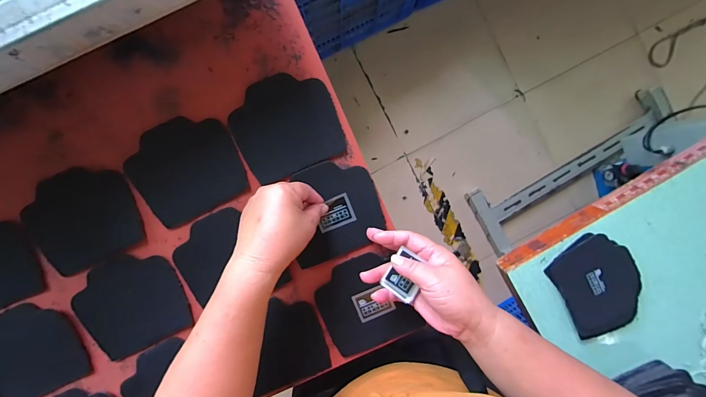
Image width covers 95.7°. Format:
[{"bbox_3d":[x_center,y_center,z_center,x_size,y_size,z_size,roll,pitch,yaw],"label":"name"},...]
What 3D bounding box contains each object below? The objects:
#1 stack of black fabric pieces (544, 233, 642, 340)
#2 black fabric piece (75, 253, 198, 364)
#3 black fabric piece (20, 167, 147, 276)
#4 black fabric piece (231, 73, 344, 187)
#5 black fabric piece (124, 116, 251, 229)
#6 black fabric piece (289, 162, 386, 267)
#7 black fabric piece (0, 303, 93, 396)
[{"bbox_3d":[0.380,0.133,0.491,0.119,0.016,0.145,-29,93,0],"label":"stack of black fabric pieces"},{"bbox_3d":[-0.280,0.133,0.407,0.126,0.008,0.118,-24,93,0],"label":"black fabric piece"},{"bbox_3d":[-0.336,0.024,0.398,0.136,0.006,0.116,-24,93,0],"label":"black fabric piece"},{"bbox_3d":[-0.083,-0.093,0.400,0.125,0.006,0.117,-24,94,-2],"label":"black fabric piece"},{"bbox_3d":[-0.205,-0.039,0.396,0.125,0.009,0.114,-28,97,-2],"label":"black fabric piece"},{"bbox_3d":[-0.023,0.015,0.410,0.114,0.007,0.120,-16,95,-2],"label":"black fabric piece"},{"bbox_3d":[-0.408,0.194,0.404,0.130,0.005,0.117,-25,93,0],"label":"black fabric piece"}]

